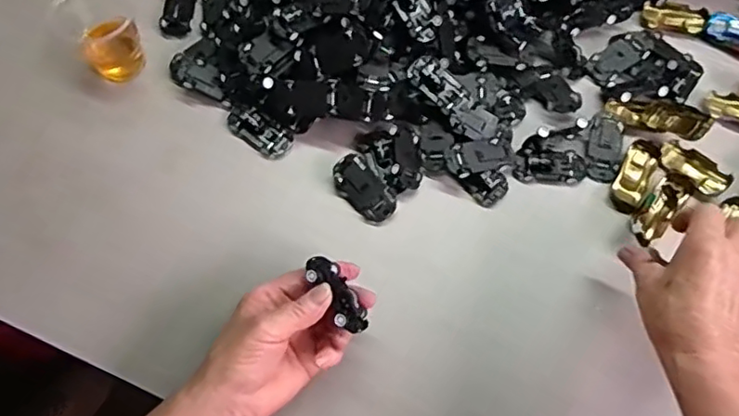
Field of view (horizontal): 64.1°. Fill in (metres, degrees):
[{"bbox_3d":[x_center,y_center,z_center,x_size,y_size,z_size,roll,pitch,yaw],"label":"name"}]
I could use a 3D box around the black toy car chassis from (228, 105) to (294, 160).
[{"bbox_3d":[-0.102,-0.073,0.542,0.067,0.013,0.033,36,70,13],"label":"black toy car chassis"}]

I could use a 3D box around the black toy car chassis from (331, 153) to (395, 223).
[{"bbox_3d":[-0.004,-0.017,0.518,0.034,0.016,0.064,-37,73,-16],"label":"black toy car chassis"}]

